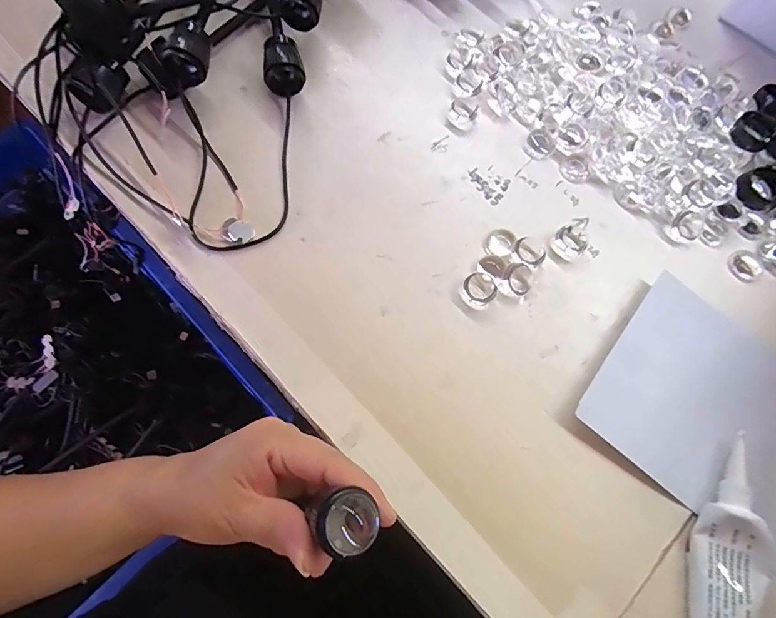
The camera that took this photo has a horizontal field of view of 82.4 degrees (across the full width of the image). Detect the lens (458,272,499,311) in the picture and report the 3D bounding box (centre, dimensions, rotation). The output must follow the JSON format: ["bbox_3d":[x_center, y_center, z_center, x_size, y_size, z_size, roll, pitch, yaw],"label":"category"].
[{"bbox_3d":[0.058,-0.012,0.280,0.022,0.009,0.021,1,73,-4],"label":"lens"}]

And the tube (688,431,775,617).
[{"bbox_3d":[0.177,0.142,0.228,0.033,0.019,0.144,18,72,2],"label":"tube"}]

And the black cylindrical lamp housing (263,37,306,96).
[{"bbox_3d":[-0.075,-0.172,0.315,0.026,0.028,0.032,-13,74,-8],"label":"black cylindrical lamp housing"}]

